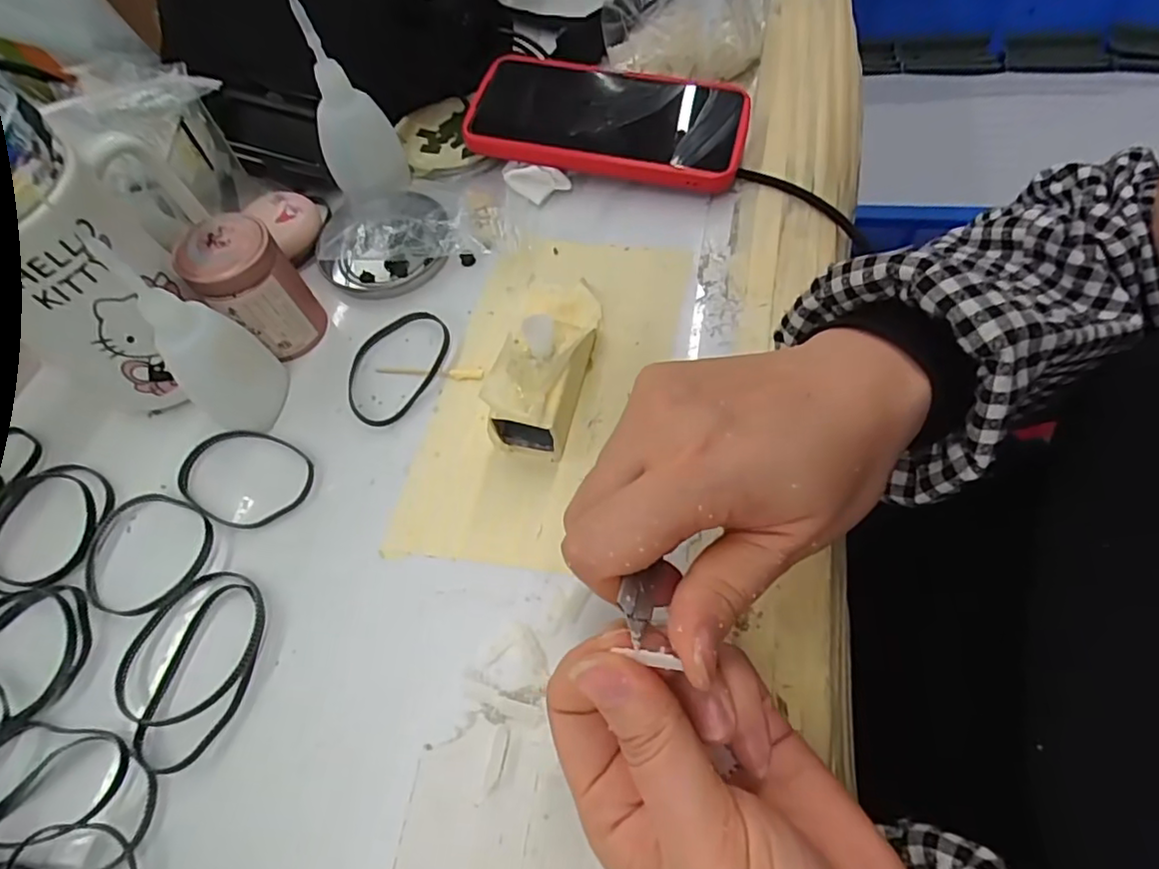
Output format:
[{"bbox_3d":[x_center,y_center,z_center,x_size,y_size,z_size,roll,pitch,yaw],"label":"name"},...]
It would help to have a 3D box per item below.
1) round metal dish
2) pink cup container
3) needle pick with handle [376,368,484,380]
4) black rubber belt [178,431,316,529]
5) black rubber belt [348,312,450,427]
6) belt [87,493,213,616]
[{"bbox_3d":[-0.115,-0.118,0.354,0.073,0.019,0.073,-14,62,-4],"label":"round metal dish"},{"bbox_3d":[-0.167,-0.074,0.310,0.038,0.065,0.044,39,71,21],"label":"pink cup container"},{"bbox_3d":[-0.080,-0.033,0.317,0.058,0.004,0.007,3,62,6],"label":"needle pick with handle"},{"bbox_3d":[-0.165,0.021,0.295,0.069,0.004,0.049,16,64,12],"label":"black rubber belt"},{"bbox_3d":[-0.098,-0.038,0.321,0.047,0.005,0.072,27,67,17],"label":"black rubber belt"},{"bbox_3d":[-0.202,0.055,0.279,0.063,0.008,0.056,20,65,14],"label":"belt"}]

